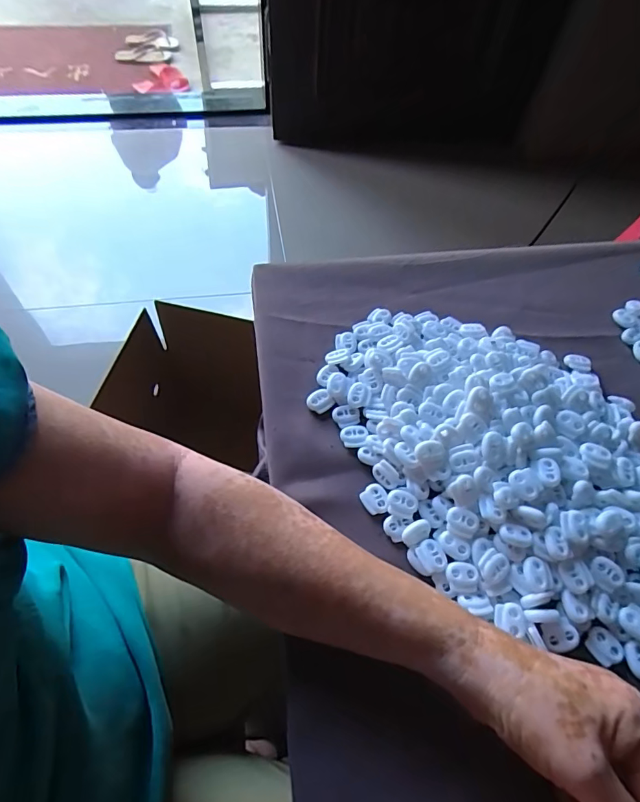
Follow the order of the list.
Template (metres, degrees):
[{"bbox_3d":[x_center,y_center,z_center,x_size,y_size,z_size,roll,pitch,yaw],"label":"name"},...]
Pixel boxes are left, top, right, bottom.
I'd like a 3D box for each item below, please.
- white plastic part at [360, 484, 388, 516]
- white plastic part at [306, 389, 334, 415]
[{"bbox_3d":[0.040,0.072,0.337,0.019,0.005,0.022,-10,61,-9],"label":"white plastic part"},{"bbox_3d":[0.000,0.001,0.377,0.020,0.009,0.019,-30,65,-19],"label":"white plastic part"}]

